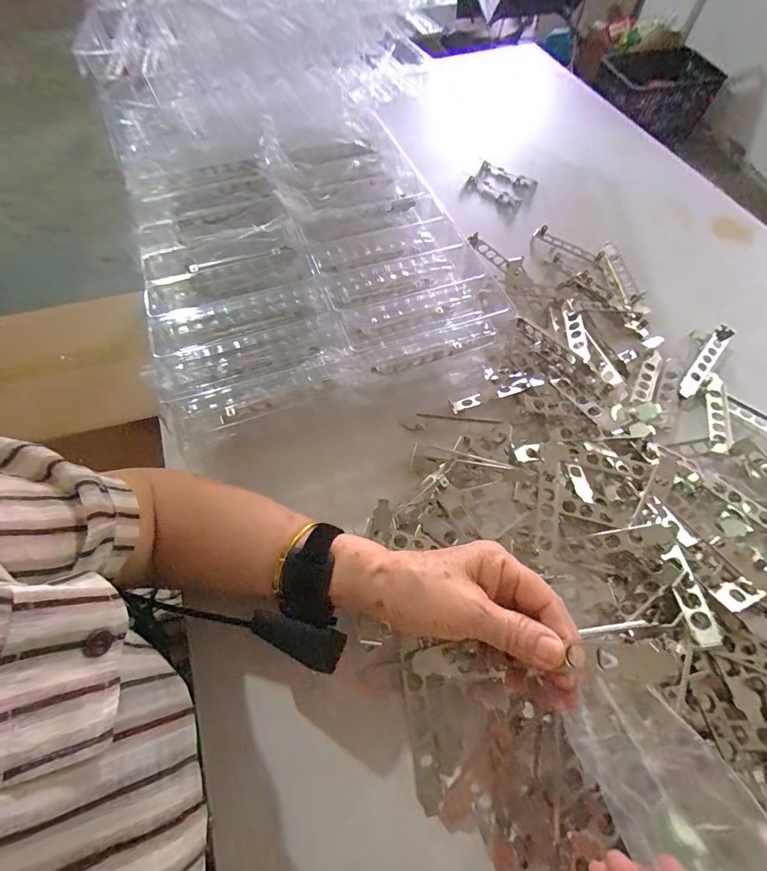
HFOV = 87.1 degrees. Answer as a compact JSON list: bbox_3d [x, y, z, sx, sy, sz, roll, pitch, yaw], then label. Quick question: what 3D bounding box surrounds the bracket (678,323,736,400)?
[{"bbox_3d":[0.386,-0.089,0.484,0.020,0.013,0.129,39,69,18],"label":"bracket"}]

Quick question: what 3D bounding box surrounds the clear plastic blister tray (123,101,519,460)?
[{"bbox_3d":[-0.094,-0.216,0.466,0.350,0.064,0.405,-18,64,-9],"label":"clear plastic blister tray"}]

